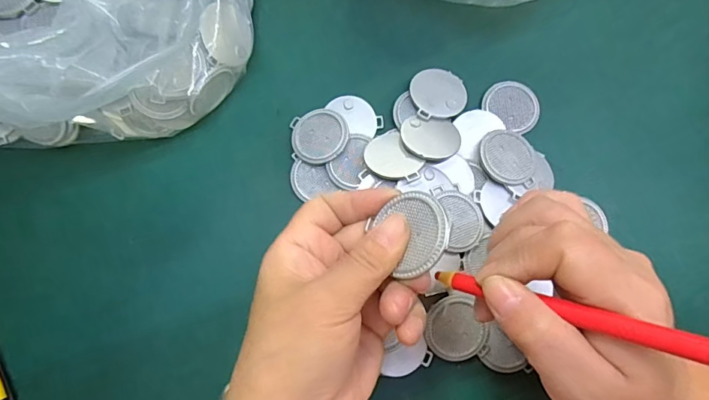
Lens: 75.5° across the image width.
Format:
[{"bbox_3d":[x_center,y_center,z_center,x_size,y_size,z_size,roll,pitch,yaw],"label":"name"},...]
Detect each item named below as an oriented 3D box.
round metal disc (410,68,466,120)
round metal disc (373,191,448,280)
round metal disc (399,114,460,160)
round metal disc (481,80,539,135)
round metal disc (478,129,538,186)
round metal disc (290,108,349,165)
[{"bbox_3d":[0.061,-0.076,0.327,0.039,0.004,0.038,3,70,-7],"label":"round metal disc"},{"bbox_3d":[0.027,0.014,0.212,0.032,0.004,0.038,-38,53,21],"label":"round metal disc"},{"bbox_3d":[0.052,-0.042,0.312,0.040,0.004,0.035,5,59,-8],"label":"round metal disc"},{"bbox_3d":[0.114,-0.067,0.331,0.034,0.010,0.040,-40,82,-7],"label":"round metal disc"},{"bbox_3d":[0.106,-0.029,0.315,0.040,0.005,0.038,3,74,-9],"label":"round metal disc"},{"bbox_3d":[-0.024,-0.045,0.321,0.039,0.004,0.040,-3,74,10],"label":"round metal disc"}]

